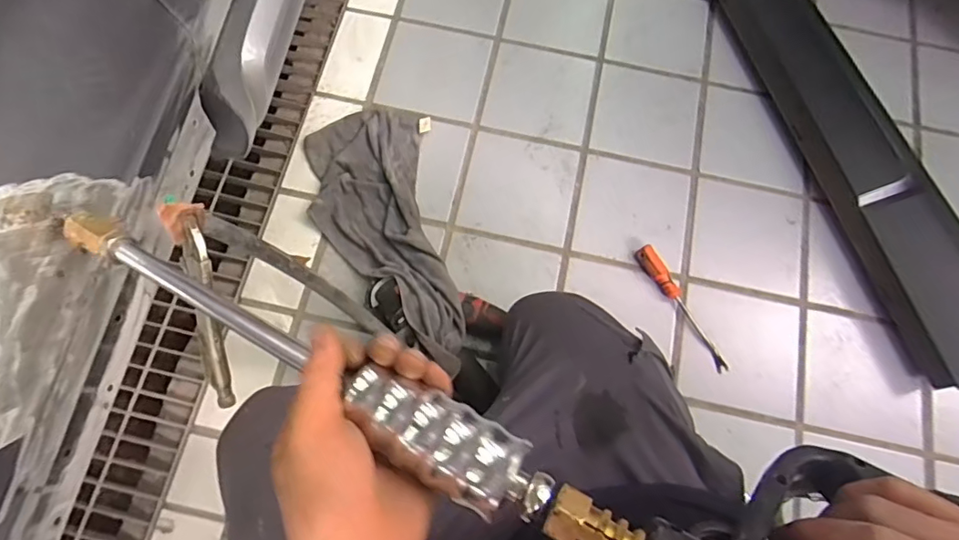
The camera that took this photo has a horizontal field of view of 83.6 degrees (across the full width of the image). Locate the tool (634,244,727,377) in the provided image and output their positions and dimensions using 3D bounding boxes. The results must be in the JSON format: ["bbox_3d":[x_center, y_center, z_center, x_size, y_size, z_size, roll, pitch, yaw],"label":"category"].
[{"bbox_3d":[0.345,0.064,0.913,0.030,0.038,0.242,-29,76,-9],"label":"tool"}]

